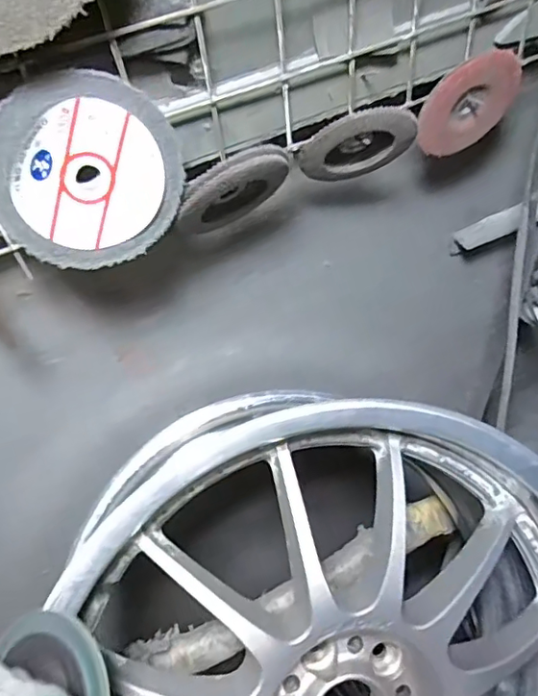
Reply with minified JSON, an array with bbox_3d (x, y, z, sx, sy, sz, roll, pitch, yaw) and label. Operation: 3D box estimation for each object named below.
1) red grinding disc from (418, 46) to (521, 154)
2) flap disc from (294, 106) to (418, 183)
[{"bbox_3d":[0.165,-0.200,0.462,0.086,0.082,0.017,-22,52,-12],"label":"red grinding disc"},{"bbox_3d":[0.067,-0.161,0.436,0.088,0.072,0.018,-26,69,36],"label":"flap disc"}]

